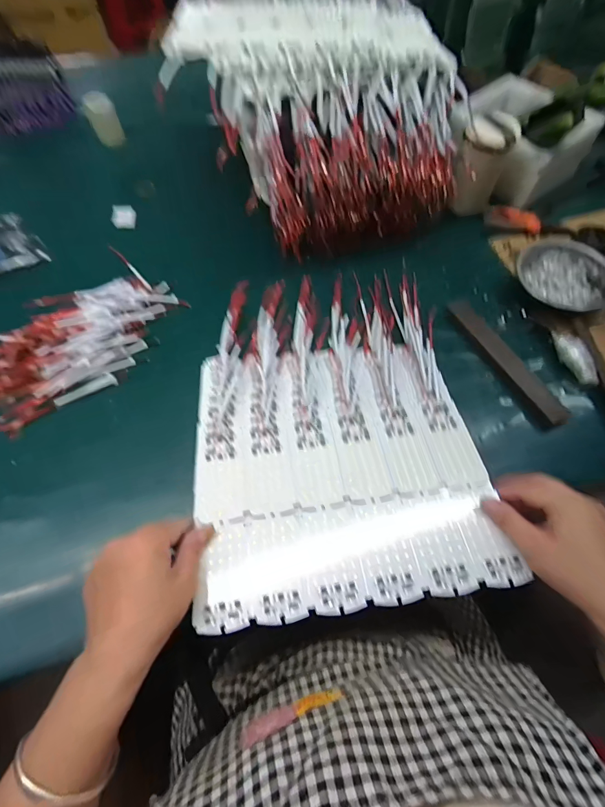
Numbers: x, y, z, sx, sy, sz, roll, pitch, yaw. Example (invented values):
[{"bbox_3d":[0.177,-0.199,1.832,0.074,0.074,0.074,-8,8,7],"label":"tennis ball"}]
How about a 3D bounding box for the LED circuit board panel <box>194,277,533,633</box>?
[{"bbox_3d":[0.031,0.009,0.434,0.294,0.027,0.401,-5,58,-6],"label":"LED circuit board panel"}]

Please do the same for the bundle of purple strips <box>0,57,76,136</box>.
[{"bbox_3d":[-0.585,-0.633,0.768,0.199,0.085,0.117,-27,66,-14],"label":"bundle of purple strips"}]

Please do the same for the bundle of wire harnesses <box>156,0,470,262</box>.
[{"bbox_3d":[0.010,-0.445,0.591,0.362,0.207,0.376,-14,67,-11],"label":"bundle of wire harnesses"}]

